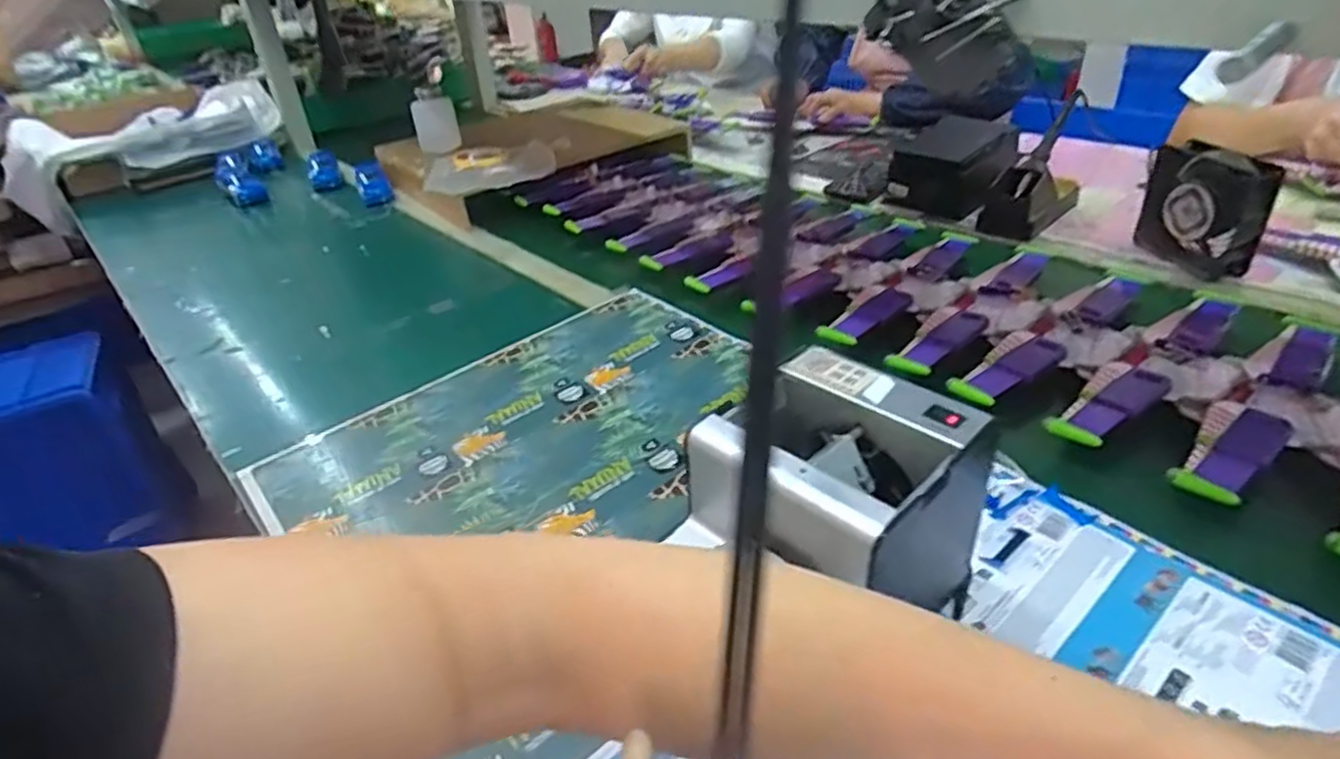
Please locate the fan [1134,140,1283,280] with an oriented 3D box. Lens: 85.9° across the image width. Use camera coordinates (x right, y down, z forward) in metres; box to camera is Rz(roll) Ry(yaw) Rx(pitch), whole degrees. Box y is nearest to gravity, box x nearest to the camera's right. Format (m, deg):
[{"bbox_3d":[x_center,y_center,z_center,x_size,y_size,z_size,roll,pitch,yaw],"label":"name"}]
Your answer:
[{"bbox_3d":[0.579,-0.184,0.784,0.057,0.115,0.125,-7,35,2],"label":"fan"}]

